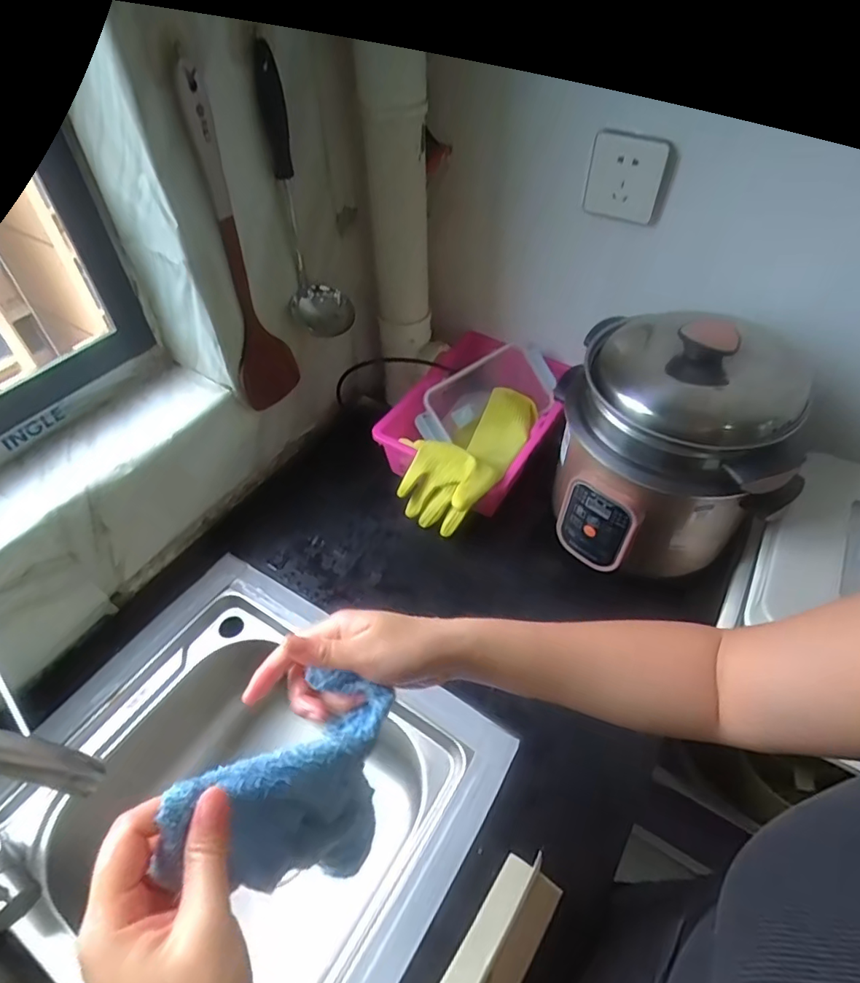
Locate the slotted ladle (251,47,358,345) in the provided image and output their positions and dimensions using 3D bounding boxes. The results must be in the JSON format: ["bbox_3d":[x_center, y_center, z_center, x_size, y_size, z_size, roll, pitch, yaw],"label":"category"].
[{"bbox_3d":[-0.141,-0.315,0.629,0.071,0.287,0.060,-14,49,-11],"label":"slotted ladle"}]

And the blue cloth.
[{"bbox_3d":[-0.076,0.191,0.355,0.058,0.190,0.135,21,52,19],"label":"blue cloth"}]

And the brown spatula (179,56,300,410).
[{"bbox_3d":[-0.211,-0.248,0.616,0.021,0.355,0.078,22,52,20],"label":"brown spatula"}]

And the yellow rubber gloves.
[{"bbox_3d":[0.059,-0.041,0.772,0.121,0.129,0.231,24,53,21],"label":"yellow rubber gloves"}]

